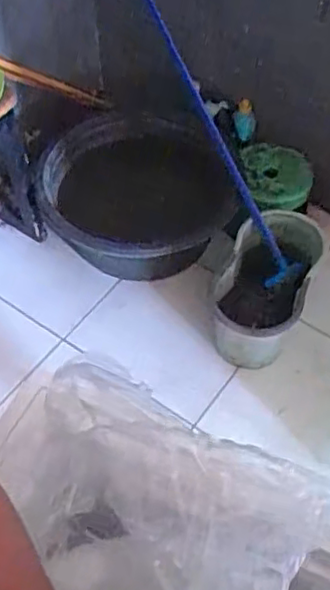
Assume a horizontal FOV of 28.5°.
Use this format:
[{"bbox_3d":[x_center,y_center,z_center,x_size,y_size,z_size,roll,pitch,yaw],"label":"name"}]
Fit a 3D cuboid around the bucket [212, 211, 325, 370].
[{"bbox_3d":[0.245,-0.034,1.580,0.217,0.229,0.384,21,58,16],"label":"bucket"}]

